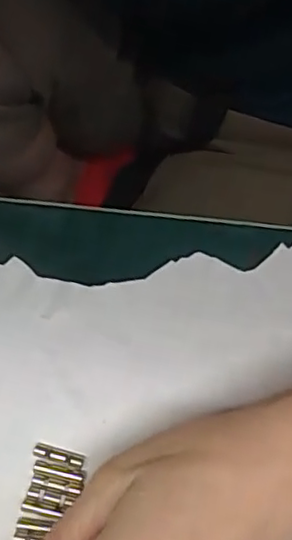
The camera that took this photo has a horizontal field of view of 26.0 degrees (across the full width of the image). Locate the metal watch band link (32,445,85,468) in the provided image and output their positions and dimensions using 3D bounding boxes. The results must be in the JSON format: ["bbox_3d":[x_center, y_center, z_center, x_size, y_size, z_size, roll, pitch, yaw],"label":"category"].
[{"bbox_3d":[-0.035,0.073,0.249,0.021,0.004,0.004,13,76,4],"label":"metal watch band link"}]

